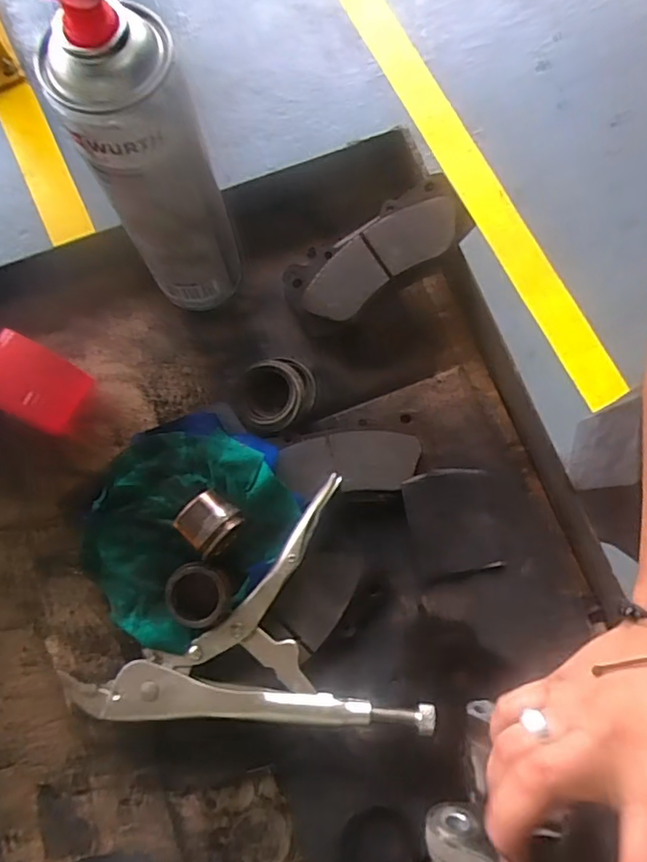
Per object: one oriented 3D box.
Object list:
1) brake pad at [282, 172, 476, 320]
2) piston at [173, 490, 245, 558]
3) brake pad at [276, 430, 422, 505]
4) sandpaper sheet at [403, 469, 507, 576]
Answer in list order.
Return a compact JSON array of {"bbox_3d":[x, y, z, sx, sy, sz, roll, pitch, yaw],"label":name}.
[{"bbox_3d":[0.038,-0.134,0.426,0.142,0.017,0.061,-29,80,12],"label":"brake pad"},{"bbox_3d":[-0.076,0.061,0.381,0.036,0.033,0.034,42,82,7],"label":"piston"},{"bbox_3d":[0.019,0.023,0.411,0.100,0.009,0.045,-9,79,-2],"label":"brake pad"},{"bbox_3d":[0.091,0.064,0.404,0.062,0.012,0.071,-9,79,-2],"label":"sandpaper sheet"}]

